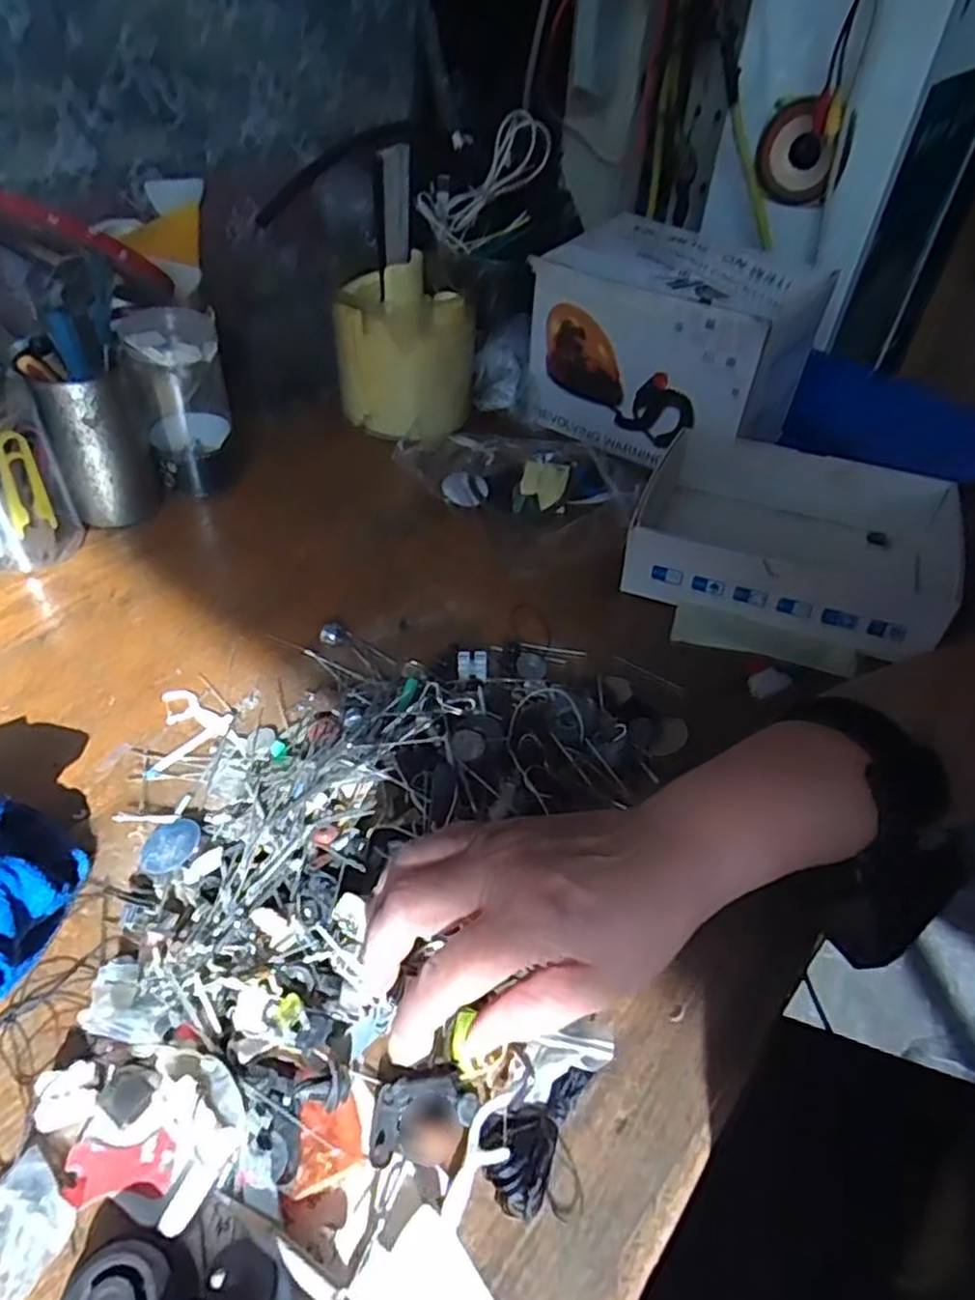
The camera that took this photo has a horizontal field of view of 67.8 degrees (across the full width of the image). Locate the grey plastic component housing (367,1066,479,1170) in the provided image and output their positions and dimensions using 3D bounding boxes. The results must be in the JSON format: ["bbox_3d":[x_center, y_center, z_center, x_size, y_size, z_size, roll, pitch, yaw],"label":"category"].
[{"bbox_3d":[-0.024,0.178,0.278,0.039,0.009,0.031,3,44,1],"label":"grey plastic component housing"}]

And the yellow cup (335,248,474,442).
[{"bbox_3d":[-0.070,-0.262,0.643,0.115,0.127,0.091,1,44,0],"label":"yellow cup"}]

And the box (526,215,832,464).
[{"bbox_3d":[0.155,-0.261,0.628,0.214,0.146,0.146,29,51,25],"label":"box"}]

